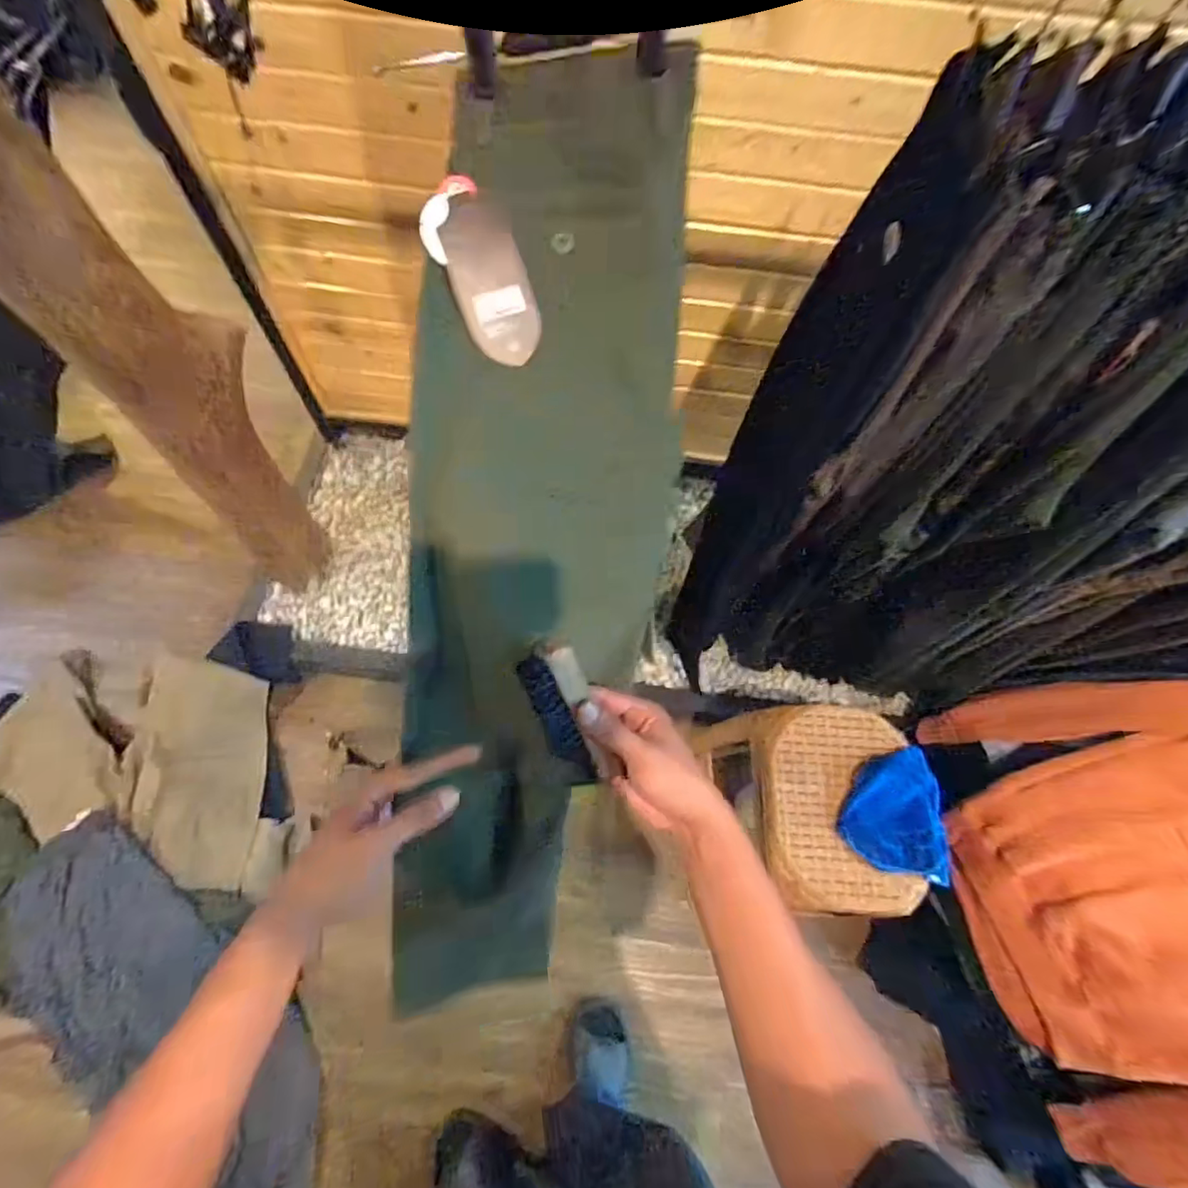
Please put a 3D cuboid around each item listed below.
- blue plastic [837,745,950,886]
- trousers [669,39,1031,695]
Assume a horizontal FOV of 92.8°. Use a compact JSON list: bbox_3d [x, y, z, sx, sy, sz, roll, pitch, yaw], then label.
[{"bbox_3d":[0.473,0.339,0.895,0.153,0.048,0.198,6,64,0],"label":"blue plastic"},{"bbox_3d":[0.275,-0.148,0.918,0.065,1.080,0.225,-6,61,-8],"label":"trousers"}]

